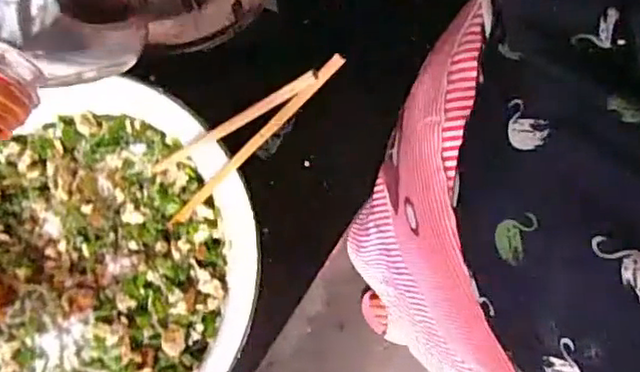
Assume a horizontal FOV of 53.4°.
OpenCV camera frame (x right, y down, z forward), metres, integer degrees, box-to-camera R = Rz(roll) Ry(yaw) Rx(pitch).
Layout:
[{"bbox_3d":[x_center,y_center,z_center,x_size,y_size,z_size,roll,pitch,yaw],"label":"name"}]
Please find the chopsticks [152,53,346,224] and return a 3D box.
[{"bbox_3d":[-0.050,-0.034,0.433,0.023,0.198,0.045,-7,71,-46],"label":"chopsticks"}]

